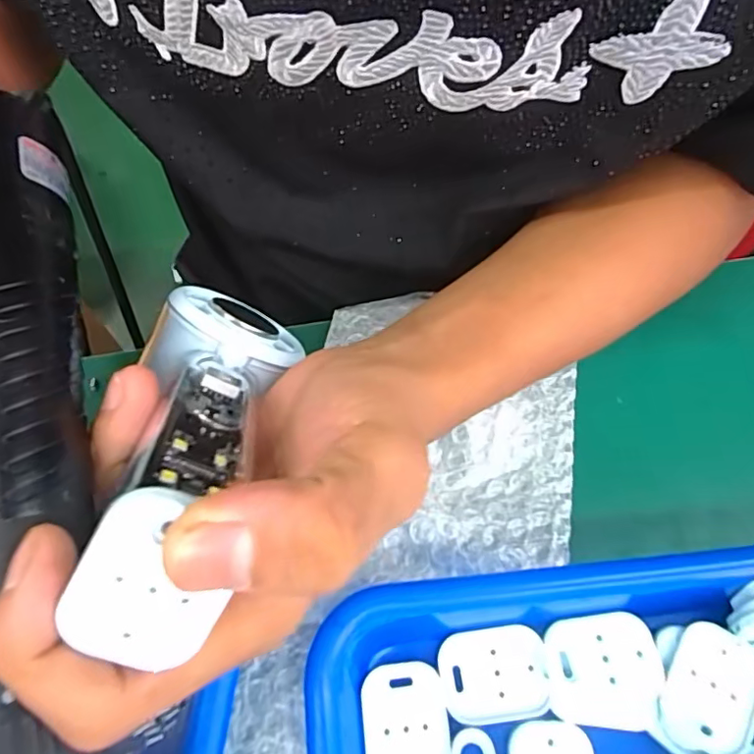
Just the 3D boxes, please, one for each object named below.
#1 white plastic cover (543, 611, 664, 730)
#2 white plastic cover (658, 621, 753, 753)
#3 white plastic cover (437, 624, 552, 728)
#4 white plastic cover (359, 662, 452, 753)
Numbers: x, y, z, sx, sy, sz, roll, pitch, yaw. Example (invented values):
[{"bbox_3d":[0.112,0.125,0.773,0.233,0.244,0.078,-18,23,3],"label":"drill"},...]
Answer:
[{"bbox_3d":[0.081,0.106,0.199,0.039,0.004,0.036,-1,64,-1],"label":"white plastic cover"},{"bbox_3d":[0.118,0.111,0.195,0.028,0.009,0.040,28,67,13],"label":"white plastic cover"},{"bbox_3d":[0.042,0.108,0.201,0.038,0.004,0.030,-6,64,-3],"label":"white plastic cover"},{"bbox_3d":[0.010,0.123,0.194,0.030,0.004,0.039,-6,64,-3],"label":"white plastic cover"}]

